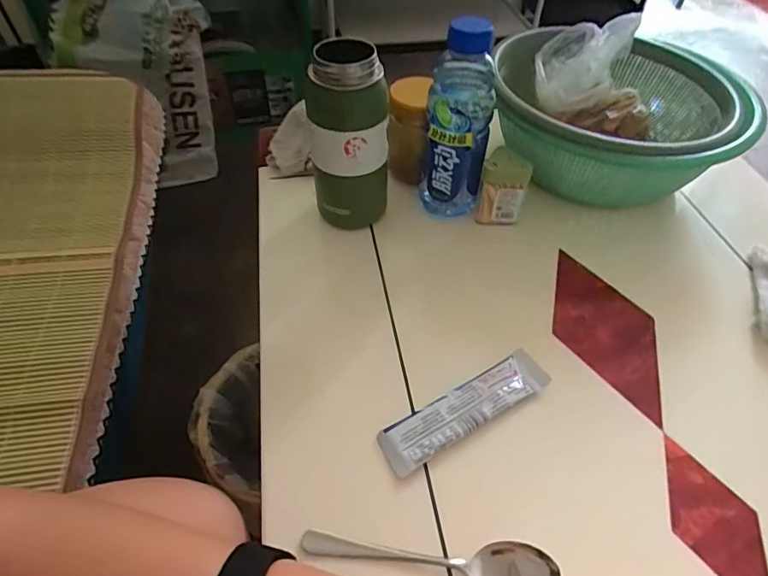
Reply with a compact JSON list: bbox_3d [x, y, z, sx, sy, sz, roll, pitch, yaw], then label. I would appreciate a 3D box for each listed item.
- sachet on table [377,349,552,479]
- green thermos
[{"bbox_3d":[0.068,0.100,0.412,0.152,0.012,0.038,-24,54,-21],"label":"sachet on table"},{"bbox_3d":[-0.037,-0.147,0.520,0.079,0.201,0.069,0,49,-2],"label":"green thermos"}]

